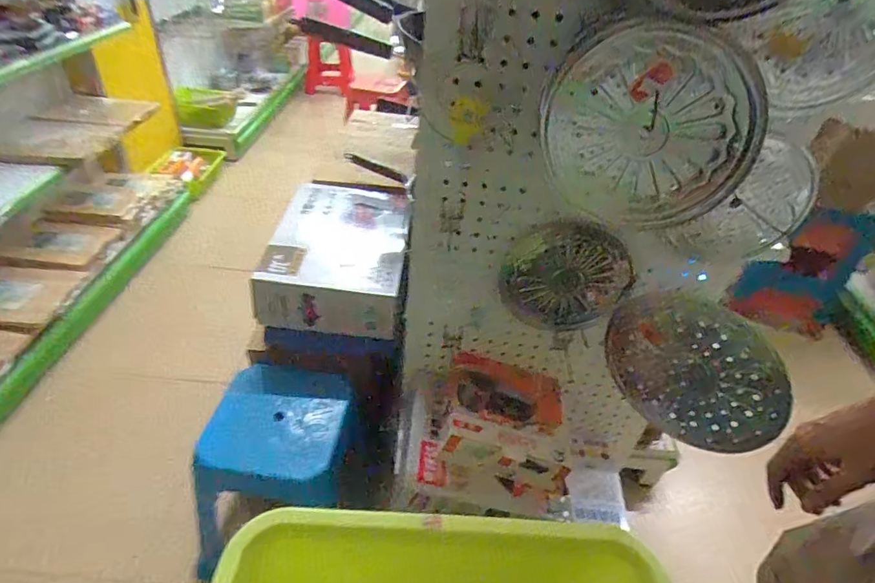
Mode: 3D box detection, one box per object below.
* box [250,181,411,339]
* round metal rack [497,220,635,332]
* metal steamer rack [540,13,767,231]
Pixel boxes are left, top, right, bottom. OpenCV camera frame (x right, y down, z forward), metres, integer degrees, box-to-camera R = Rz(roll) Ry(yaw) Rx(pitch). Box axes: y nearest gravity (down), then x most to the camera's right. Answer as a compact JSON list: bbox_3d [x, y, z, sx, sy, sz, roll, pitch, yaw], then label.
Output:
[{"bbox_3d":[-0.243,-0.093,1.248,0.314,0.158,0.440,4,39,-2],"label":"box"},{"bbox_3d":[0.242,-0.022,0.947,0.235,0.255,0.013,7,39,2],"label":"round metal rack"},{"bbox_3d":[0.266,-0.209,0.651,0.254,0.245,0.055,20,41,17],"label":"metal steamer rack"}]

